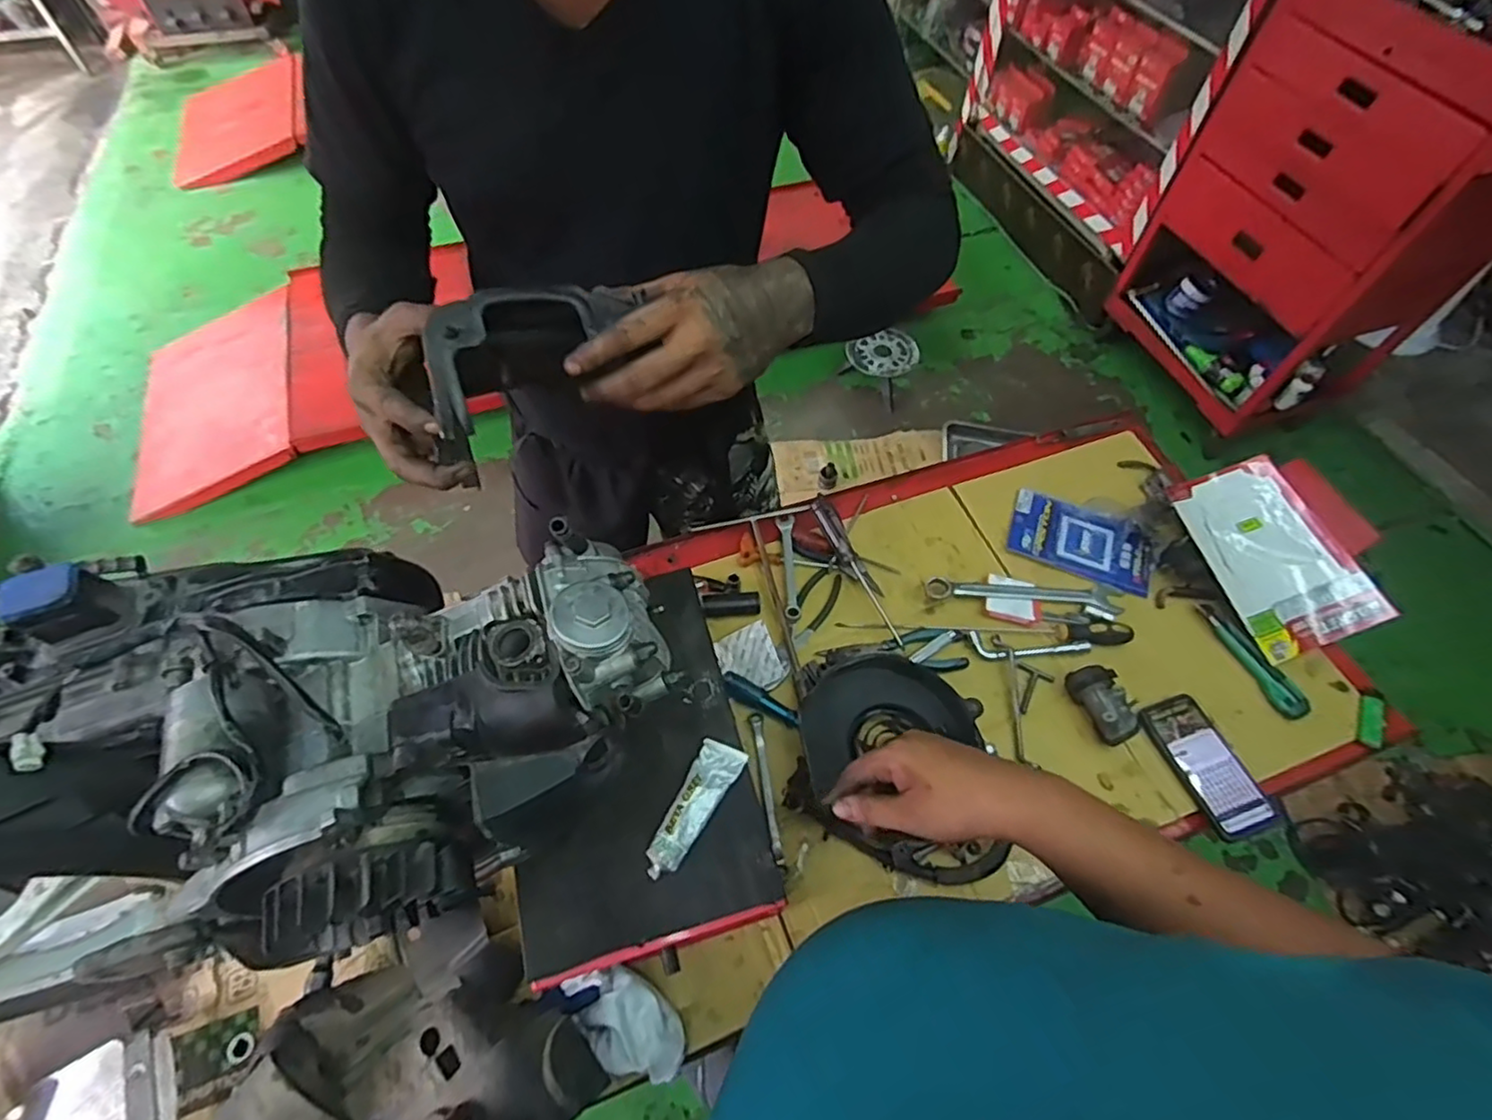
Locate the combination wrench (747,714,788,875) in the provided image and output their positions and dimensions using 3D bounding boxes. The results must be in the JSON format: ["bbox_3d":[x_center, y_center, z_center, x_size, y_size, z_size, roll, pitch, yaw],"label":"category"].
[{"bbox_3d":[0.026,0.272,0.772,0.015,0.018,0.180,-8,59,-6],"label":"combination wrench"}]

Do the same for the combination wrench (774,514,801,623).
[{"bbox_3d":[0.060,0.010,0.916,0.025,0.009,0.165,-1,59,-2],"label":"combination wrench"}]

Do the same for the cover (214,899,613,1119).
[{"bbox_3d":[-0.298,0.452,0.579,0.300,0.090,0.215,-19,61,-13],"label":"cover"}]

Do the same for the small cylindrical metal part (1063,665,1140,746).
[{"bbox_3d":[0.448,0.176,0.812,0.056,0.033,0.093,-20,61,-13],"label":"small cylindrical metal part"}]

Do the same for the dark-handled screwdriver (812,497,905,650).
[{"bbox_3d":[0.155,0.013,0.892,0.030,0.020,0.235,-24,76,-15],"label":"dark-handled screwdriver"}]

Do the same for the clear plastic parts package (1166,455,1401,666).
[{"bbox_3d":[0.725,-0.011,0.900,0.173,0.034,0.271,-22,68,-1],"label":"clear plastic parts package"}]

